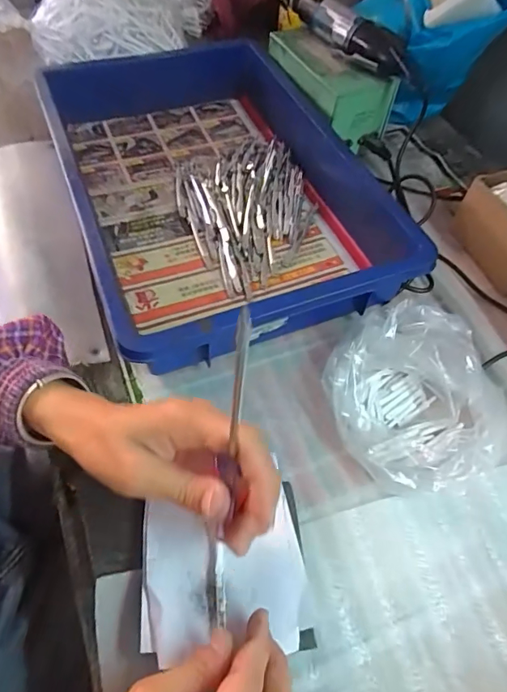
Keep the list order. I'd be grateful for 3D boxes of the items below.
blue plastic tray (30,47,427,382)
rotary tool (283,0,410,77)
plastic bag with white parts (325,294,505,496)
[{"bbox_3d":[-0.037,-0.198,0.508,0.318,0.070,0.446,-18,60,-15],"label":"blue plastic tray"},{"bbox_3d":[0.096,-0.386,0.551,0.035,0.043,0.241,-33,65,-23],"label":"rotary tool"},{"bbox_3d":[0.131,0.041,0.367,0.147,0.060,0.137,26,58,12],"label":"plastic bag with white parts"}]

